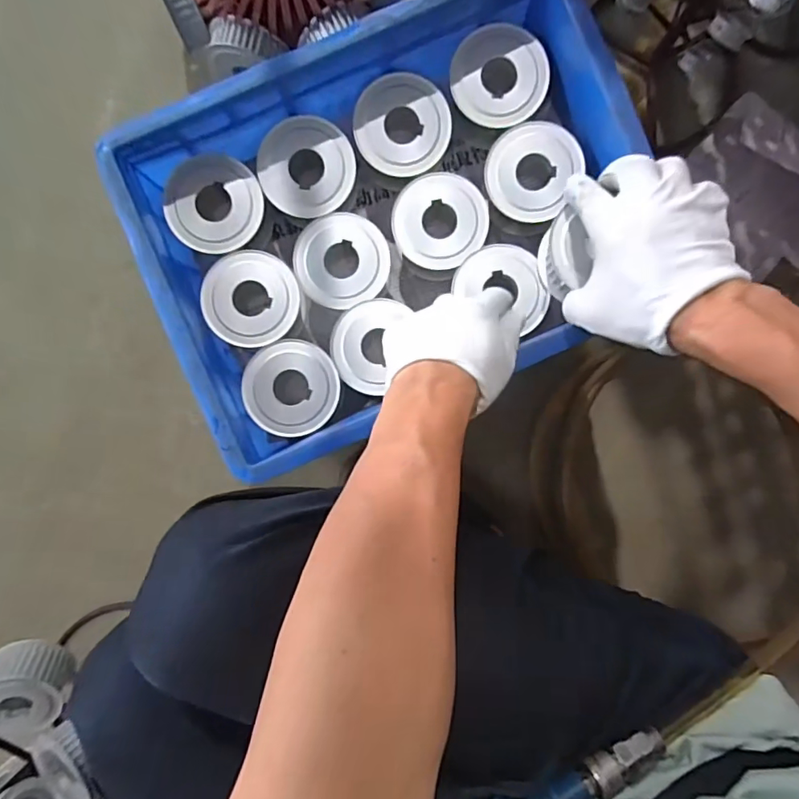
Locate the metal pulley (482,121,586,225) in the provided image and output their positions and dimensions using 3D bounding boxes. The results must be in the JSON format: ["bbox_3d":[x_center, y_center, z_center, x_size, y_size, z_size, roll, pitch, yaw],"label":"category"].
[{"bbox_3d":[0.116,-0.203,0.448,0.079,0.019,0.078,0,90,0],"label":"metal pulley"}]

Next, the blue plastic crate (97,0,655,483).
[{"bbox_3d":[-0.006,-0.145,0.451,0.402,0.117,0.301,-22,90,0],"label":"blue plastic crate"}]

